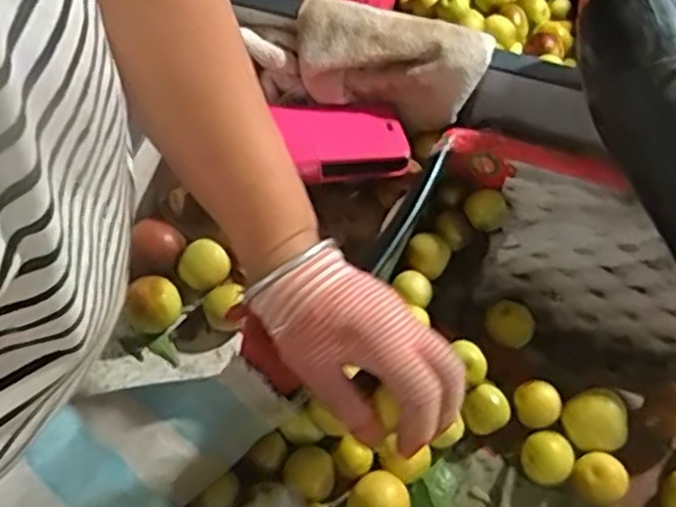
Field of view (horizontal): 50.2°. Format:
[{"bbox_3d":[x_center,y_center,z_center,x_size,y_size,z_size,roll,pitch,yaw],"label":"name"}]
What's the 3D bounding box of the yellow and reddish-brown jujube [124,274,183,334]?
[{"bbox_3d":[-0.131,0.037,0.518,0.031,0.039,0.036,19,66,7],"label":"yellow and reddish-brown jujube"}]

